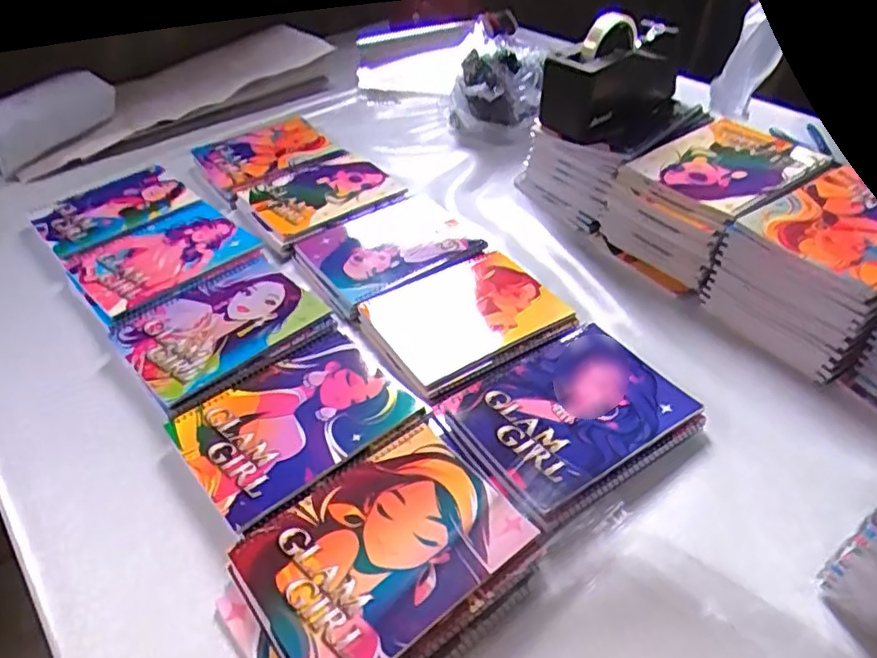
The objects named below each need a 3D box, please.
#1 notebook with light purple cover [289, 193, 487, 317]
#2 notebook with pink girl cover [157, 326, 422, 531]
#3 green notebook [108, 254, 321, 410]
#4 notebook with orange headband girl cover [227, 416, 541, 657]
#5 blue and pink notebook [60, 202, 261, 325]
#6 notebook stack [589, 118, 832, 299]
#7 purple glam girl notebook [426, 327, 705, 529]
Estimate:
[{"bbox_3d":[-0.062,-0.112,0.782,0.201,0.023,0.166,-29,50,-26],"label":"notebook with light purple cover"},{"bbox_3d":[-0.136,0.081,0.580,0.191,0.009,0.153,-32,51,-29],"label":"notebook with pink girl cover"},{"bbox_3d":[-0.237,-0.009,0.674,0.190,0.010,0.152,-32,51,-29],"label":"green notebook"},{"bbox_3d":[-0.042,0.167,0.484,0.204,0.007,0.150,-30,50,-27],"label":"notebook with orange headband girl cover"},{"bbox_3d":[-0.344,-0.096,0.768,0.194,0.016,0.157,-31,51,-28],"label":"blue and pink notebook"},{"bbox_3d":[0.327,-0.151,0.765,0.199,0.124,0.168,-27,49,-25],"label":"notebook stack"},{"bbox_3d":[0.123,0.080,0.585,0.203,0.030,0.156,-24,48,-23],"label":"purple glam girl notebook"}]

